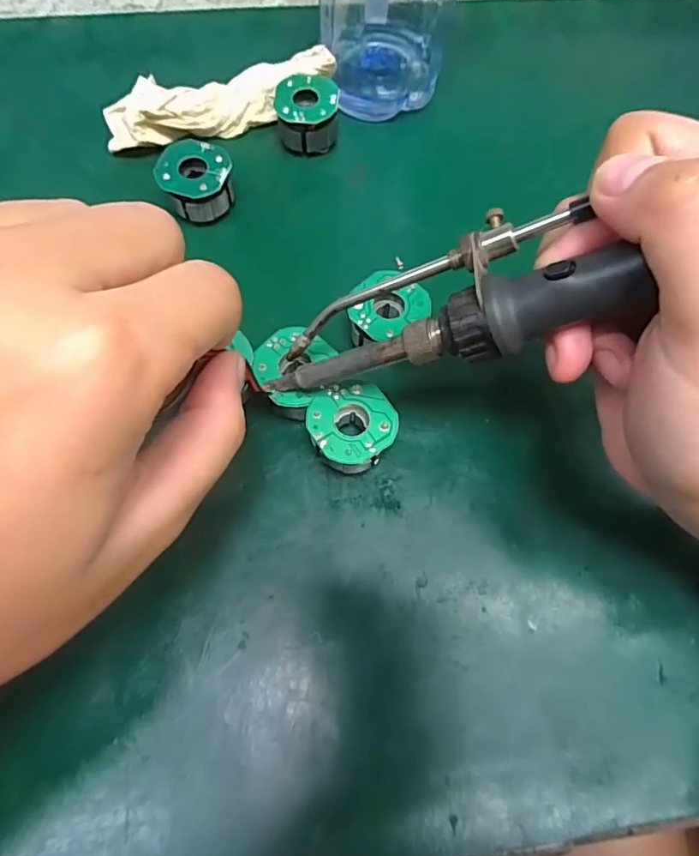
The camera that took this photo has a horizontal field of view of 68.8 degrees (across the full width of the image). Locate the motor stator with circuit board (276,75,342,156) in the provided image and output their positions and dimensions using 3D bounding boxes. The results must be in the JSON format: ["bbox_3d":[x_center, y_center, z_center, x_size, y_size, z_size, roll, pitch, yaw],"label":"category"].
[{"bbox_3d":[-0.020,-0.150,0.249,0.029,0.024,0.028,-2,70,-3],"label":"motor stator with circuit board"}]

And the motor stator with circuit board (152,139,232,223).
[{"bbox_3d":[-0.068,-0.109,0.230,0.031,0.023,0.029,-4,70,-4],"label":"motor stator with circuit board"}]

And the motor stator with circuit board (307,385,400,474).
[{"bbox_3d":[0.001,0.001,0.189,0.031,0.022,0.028,-20,70,-10],"label":"motor stator with circuit board"}]

